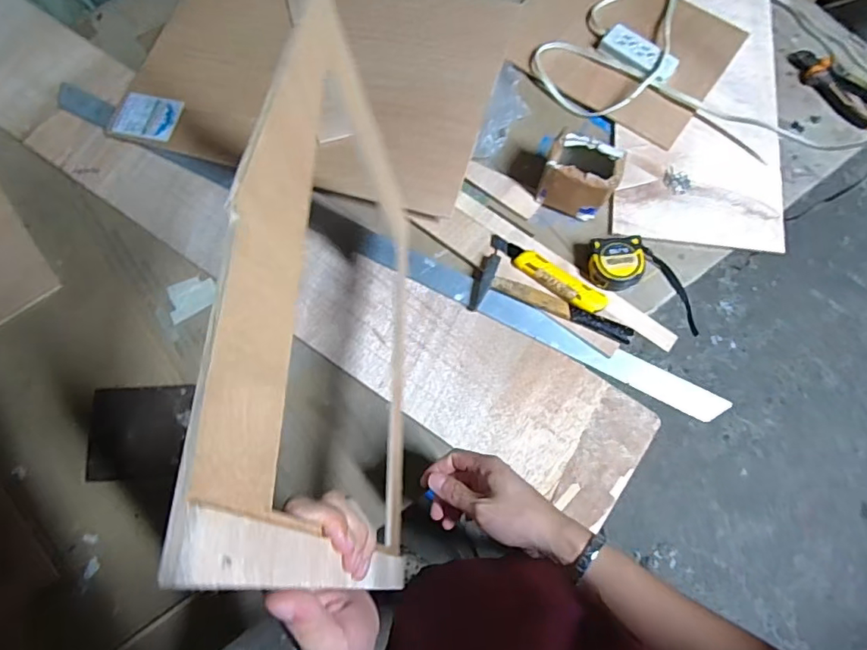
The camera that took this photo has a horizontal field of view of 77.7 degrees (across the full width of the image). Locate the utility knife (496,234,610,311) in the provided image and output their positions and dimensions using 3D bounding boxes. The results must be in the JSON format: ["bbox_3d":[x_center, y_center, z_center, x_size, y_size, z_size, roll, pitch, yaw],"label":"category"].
[{"bbox_3d":[0.148,-0.066,0.706,0.167,0.019,0.033,33,78,9],"label":"utility knife"}]

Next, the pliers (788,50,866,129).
[{"bbox_3d":[0.588,-0.348,0.783,0.053,0.016,0.155,-38,78,-9],"label":"pliers"}]

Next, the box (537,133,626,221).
[{"bbox_3d":[0.190,-0.192,0.706,0.087,0.082,0.069,22,76,6],"label":"box"}]

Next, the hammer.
[{"bbox_3d":[0.155,-0.035,0.697,0.207,0.023,0.073,14,75,4],"label":"hammer"}]

